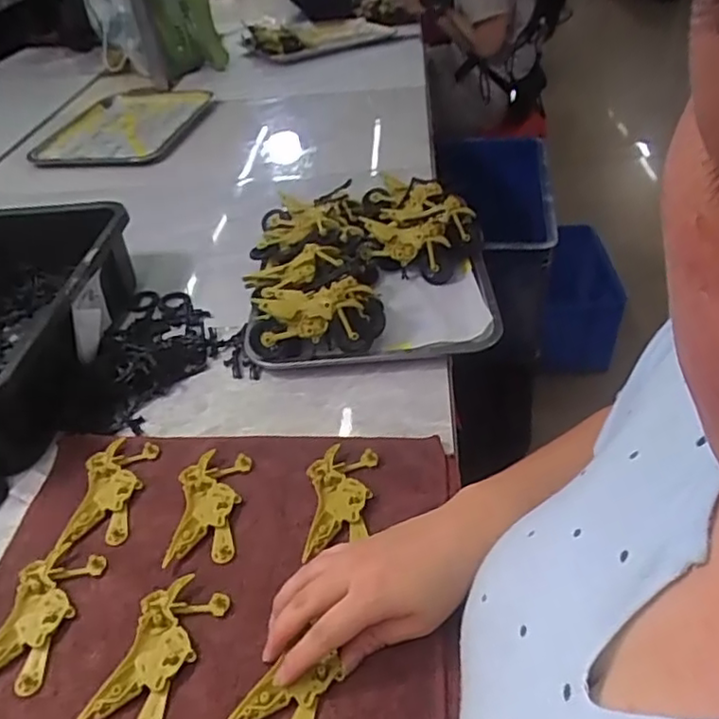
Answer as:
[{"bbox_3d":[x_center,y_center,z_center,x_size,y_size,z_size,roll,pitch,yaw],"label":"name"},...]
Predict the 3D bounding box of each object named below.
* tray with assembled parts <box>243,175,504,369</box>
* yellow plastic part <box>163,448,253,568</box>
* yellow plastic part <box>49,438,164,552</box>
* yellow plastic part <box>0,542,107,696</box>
[{"bbox_3d":[0.008,-0.111,0.726,0.265,0.072,0.314,-5,38,0],"label":"tray with assembled parts"},{"bbox_3d":[-0.120,0.116,0.497,0.051,0.017,0.099,-2,38,4],"label":"yellow plastic part"},{"bbox_3d":[-0.206,0.110,0.517,0.052,0.013,0.108,-3,38,3],"label":"yellow plastic part"},{"bbox_3d":[-0.224,0.178,0.437,0.051,0.012,0.102,5,39,12],"label":"yellow plastic part"}]

